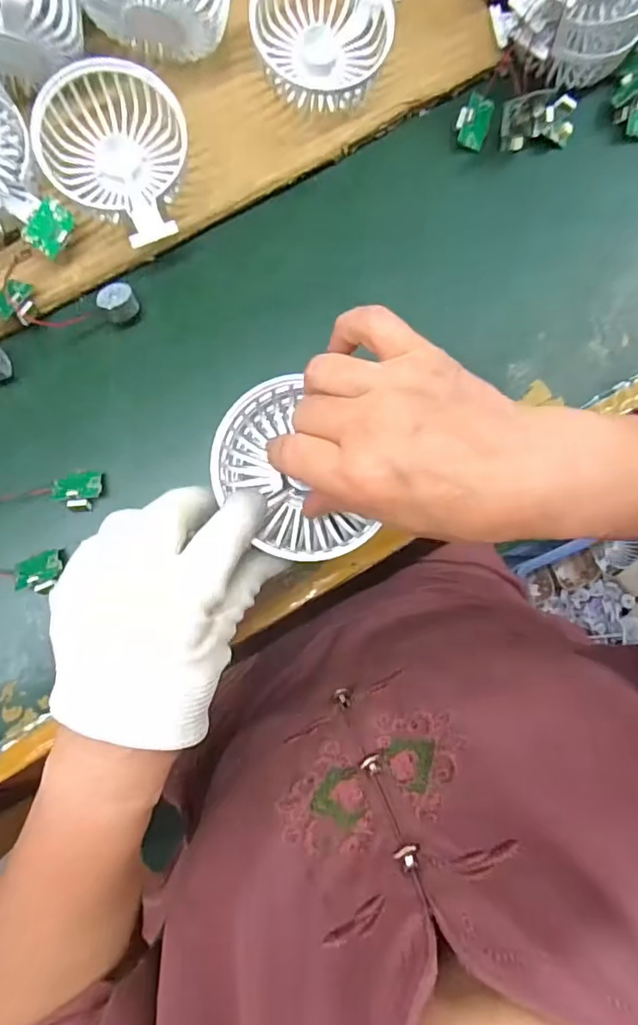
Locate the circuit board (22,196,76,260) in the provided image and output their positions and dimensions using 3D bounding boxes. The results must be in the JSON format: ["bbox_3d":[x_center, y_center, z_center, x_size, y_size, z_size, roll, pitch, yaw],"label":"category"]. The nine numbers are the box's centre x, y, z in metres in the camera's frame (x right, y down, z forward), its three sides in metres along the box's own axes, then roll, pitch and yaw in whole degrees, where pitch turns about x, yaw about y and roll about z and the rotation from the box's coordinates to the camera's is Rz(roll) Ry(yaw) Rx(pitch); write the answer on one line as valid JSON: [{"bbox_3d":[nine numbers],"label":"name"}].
[{"bbox_3d":[-0.163,-0.173,0.320,0.021,0.006,0.030,31,91,-42],"label":"circuit board"}]

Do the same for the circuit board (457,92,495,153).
[{"bbox_3d":[0.109,-0.273,0.369,0.022,0.004,0.035,12,99,-10],"label":"circuit board"}]

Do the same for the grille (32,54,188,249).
[{"bbox_3d":[-0.125,-0.219,0.327,0.084,0.038,0.104,-11,86,-4],"label":"grille"}]

